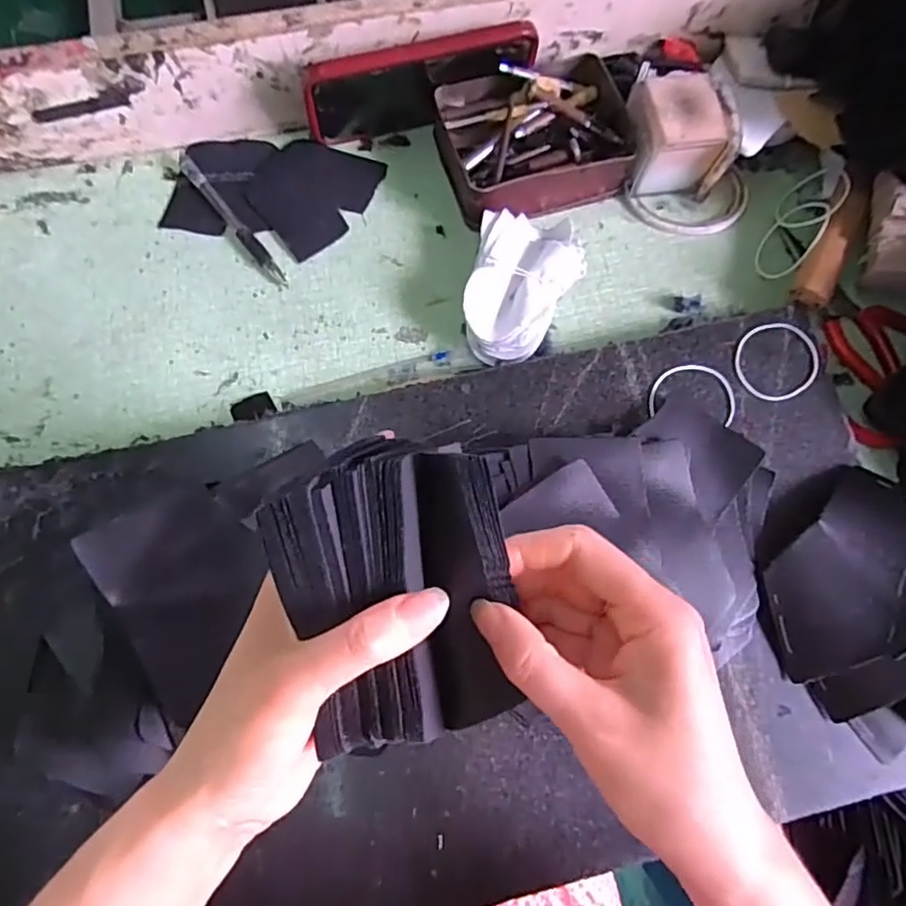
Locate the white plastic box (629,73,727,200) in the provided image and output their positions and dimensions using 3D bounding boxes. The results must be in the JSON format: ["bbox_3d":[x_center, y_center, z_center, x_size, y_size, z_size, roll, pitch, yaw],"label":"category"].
[{"bbox_3d":[0.156,-0.227,0.431,0.060,0.055,0.060,-7,76,-4],"label":"white plastic box"}]

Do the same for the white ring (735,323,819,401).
[{"bbox_3d":[0.215,-0.062,0.403,0.059,0.005,0.051,-33,79,-10],"label":"white ring"}]

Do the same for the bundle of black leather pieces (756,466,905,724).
[{"bbox_3d":[0.238,0.073,0.354,0.110,0.020,0.136,42,78,9],"label":"bundle of black leather pieces"}]

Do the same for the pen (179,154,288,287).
[{"bbox_3d":[-0.158,-0.167,0.432,0.011,0.012,0.122,-38,80,-11],"label":"pen"}]

